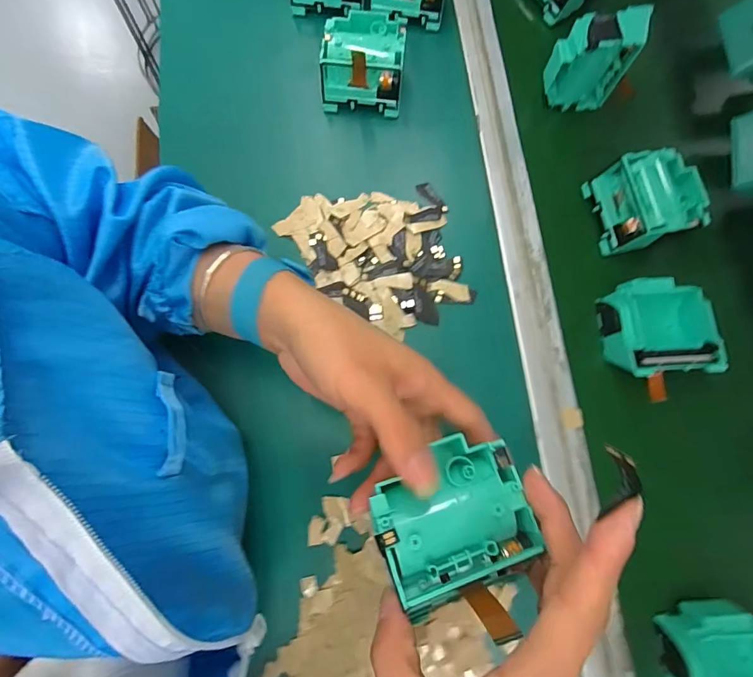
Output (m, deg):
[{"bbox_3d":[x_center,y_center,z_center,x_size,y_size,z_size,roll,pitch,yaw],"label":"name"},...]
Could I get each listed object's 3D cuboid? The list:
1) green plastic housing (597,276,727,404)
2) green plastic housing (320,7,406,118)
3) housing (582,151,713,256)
[{"bbox_3d":[0.227,-0.001,0.364,0.079,0.043,0.094,-8,78,-2],"label":"green plastic housing"},{"bbox_3d":[-0.012,-0.254,0.412,0.072,0.056,0.073,5,78,0],"label":"green plastic housing"},{"bbox_3d":[0.238,-0.121,0.393,0.083,0.045,0.084,-10,78,-3],"label":"housing"}]

